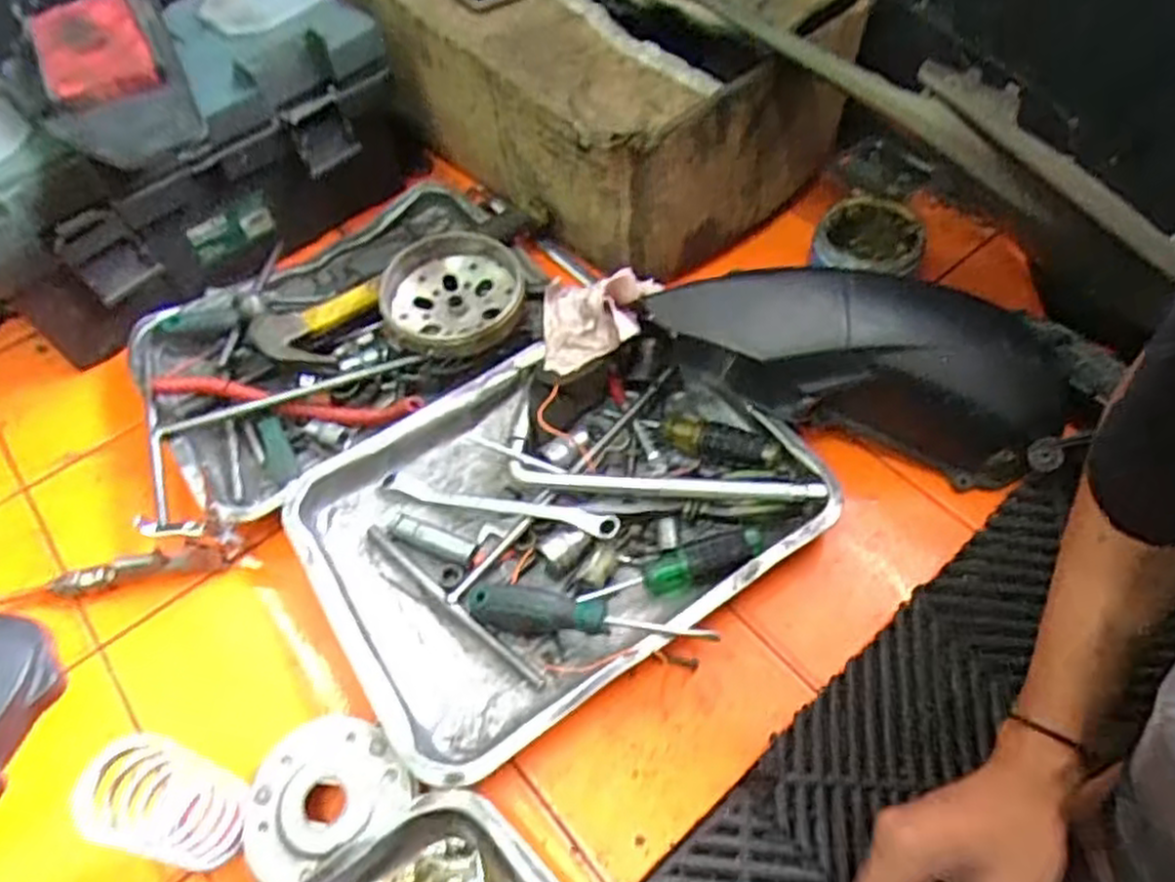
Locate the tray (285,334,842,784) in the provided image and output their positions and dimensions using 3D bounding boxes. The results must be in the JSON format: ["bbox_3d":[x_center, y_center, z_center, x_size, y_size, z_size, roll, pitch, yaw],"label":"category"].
[{"bbox_3d":[-0.025,0.057,0.627,0.385,0.049,0.287,-31,59,-17],"label":"tray"}]

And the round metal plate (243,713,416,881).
[{"bbox_3d":[-0.180,0.234,0.506,0.103,0.019,0.095,-1,51,2],"label":"round metal plate"}]

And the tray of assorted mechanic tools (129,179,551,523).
[{"bbox_3d":[-0.229,-0.116,0.739,0.397,0.078,0.280,-32,60,-18],"label":"tray of assorted mechanic tools"}]

